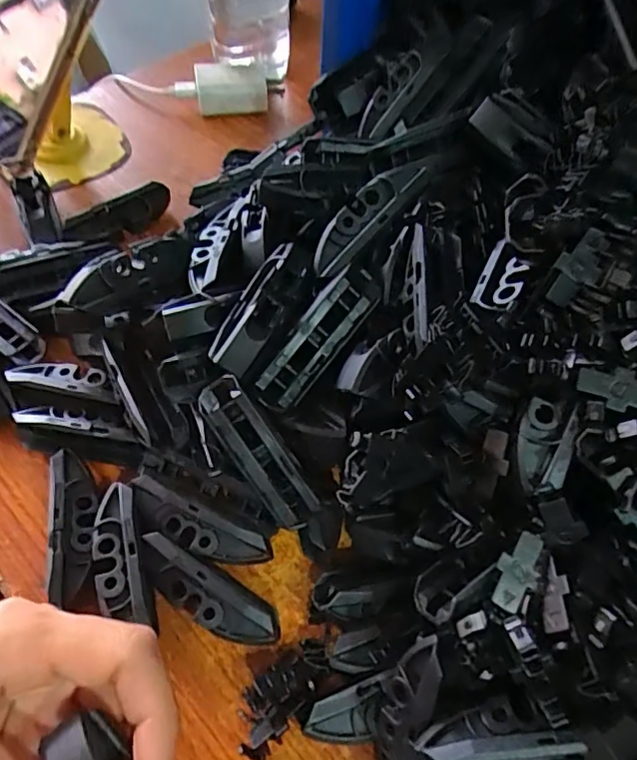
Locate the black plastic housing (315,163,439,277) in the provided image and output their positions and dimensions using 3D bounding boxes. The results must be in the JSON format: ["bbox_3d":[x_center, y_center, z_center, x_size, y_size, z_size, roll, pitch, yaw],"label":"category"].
[{"bbox_3d":[0.025,-0.077,0.259,0.021,0.010,0.077,40,80,20],"label":"black plastic housing"}]

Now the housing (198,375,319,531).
[{"bbox_3d":[-0.025,0.032,0.241,0.019,0.014,0.071,-35,95,-22],"label":"housing"}]

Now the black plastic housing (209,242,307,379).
[{"bbox_3d":[-0.023,-0.033,0.239,0.020,0.012,0.067,21,59,10],"label":"black plastic housing"}]

